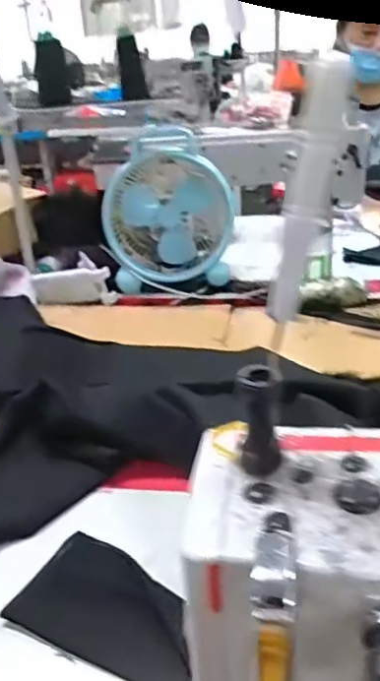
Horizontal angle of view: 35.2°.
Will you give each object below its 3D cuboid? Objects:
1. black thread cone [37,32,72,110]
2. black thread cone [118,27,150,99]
[{"bbox_3d":[-0.217,-0.424,0.942,0.045,0.103,0.055,-8,27,-9],"label":"black thread cone"},{"bbox_3d":[-0.086,-0.413,0.897,0.034,0.097,0.041,-2,26,5],"label":"black thread cone"}]

